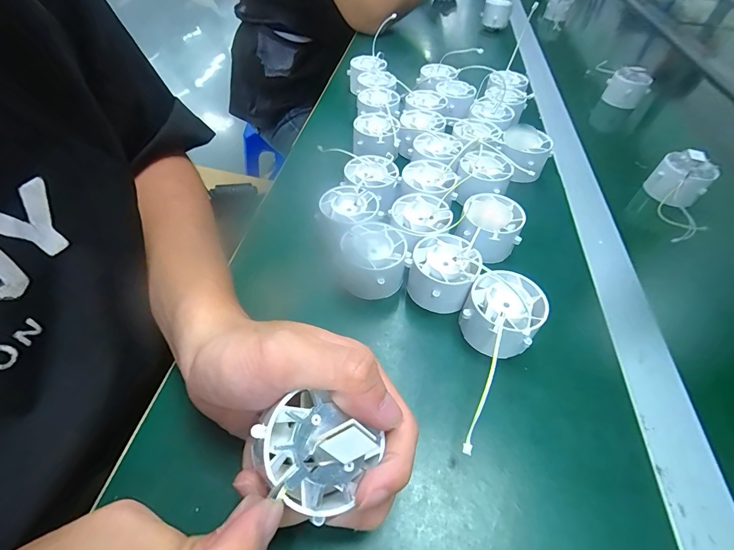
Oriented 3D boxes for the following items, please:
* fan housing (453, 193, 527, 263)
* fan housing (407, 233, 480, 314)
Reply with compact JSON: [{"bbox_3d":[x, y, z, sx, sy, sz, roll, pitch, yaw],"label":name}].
[{"bbox_3d":[0.101,-0.036,0.303,0.048,0.039,0.053,20,52,13],"label":"fan housing"},{"bbox_3d":[0.057,-0.002,0.270,0.046,0.037,0.049,2,50,-2],"label":"fan housing"}]

